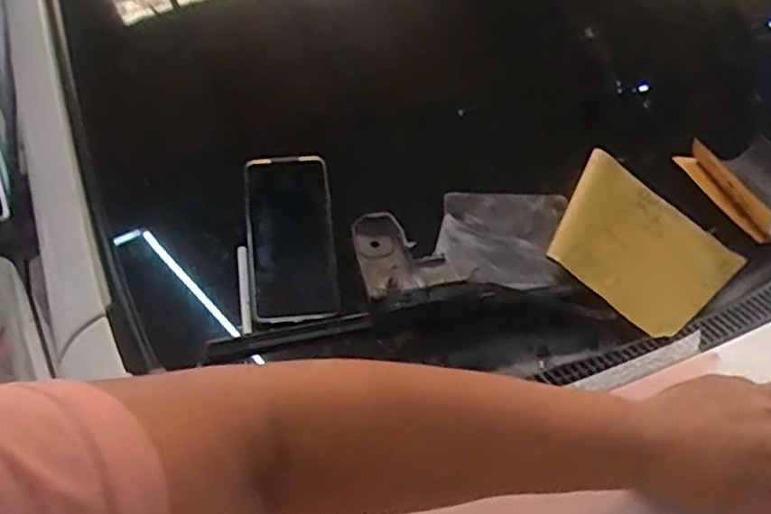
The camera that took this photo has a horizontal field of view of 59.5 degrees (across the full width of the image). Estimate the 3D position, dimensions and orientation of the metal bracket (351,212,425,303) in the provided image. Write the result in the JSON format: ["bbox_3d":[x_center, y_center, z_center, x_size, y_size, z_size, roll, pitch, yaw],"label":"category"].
[{"bbox_3d":[0.000,-0.001,0.605,0.049,0.020,0.094,-12,48,-7],"label":"metal bracket"}]

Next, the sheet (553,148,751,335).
[{"bbox_3d":[0.230,-0.014,0.631,0.138,0.009,0.165,-35,65,-27],"label":"sheet"}]

